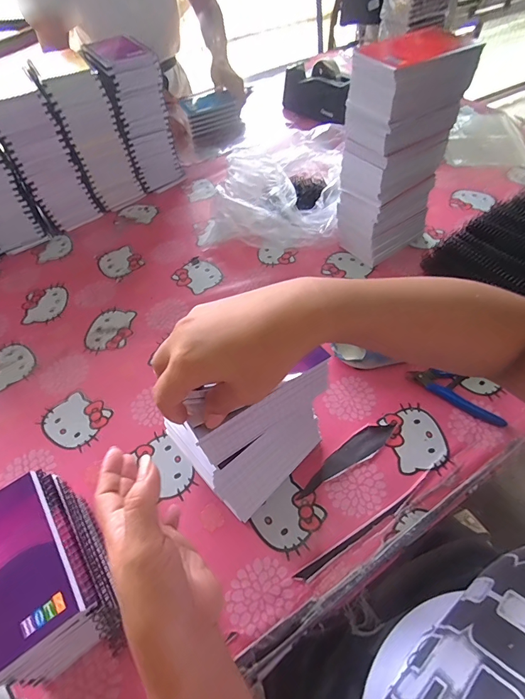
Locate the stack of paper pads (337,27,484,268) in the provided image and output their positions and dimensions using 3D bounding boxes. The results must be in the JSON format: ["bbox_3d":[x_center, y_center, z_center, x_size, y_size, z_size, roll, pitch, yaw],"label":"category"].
[{"bbox_3d":[0.199,-0.279,0.553,0.144,0.271,0.089,-27,57,-15],"label":"stack of paper pads"}]

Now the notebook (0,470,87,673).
[{"bbox_3d":[-0.206,0.172,0.295,0.083,0.011,0.129,-33,59,-19],"label":"notebook"}]

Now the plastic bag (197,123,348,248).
[{"bbox_3d":[0.017,-0.317,0.712,0.251,0.094,0.273,5,54,7],"label":"plastic bag"}]

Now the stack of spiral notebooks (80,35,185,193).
[{"bbox_3d":[-0.243,-0.460,0.735,0.108,0.242,0.117,-22,56,-12],"label":"stack of spiral notebooks"}]

